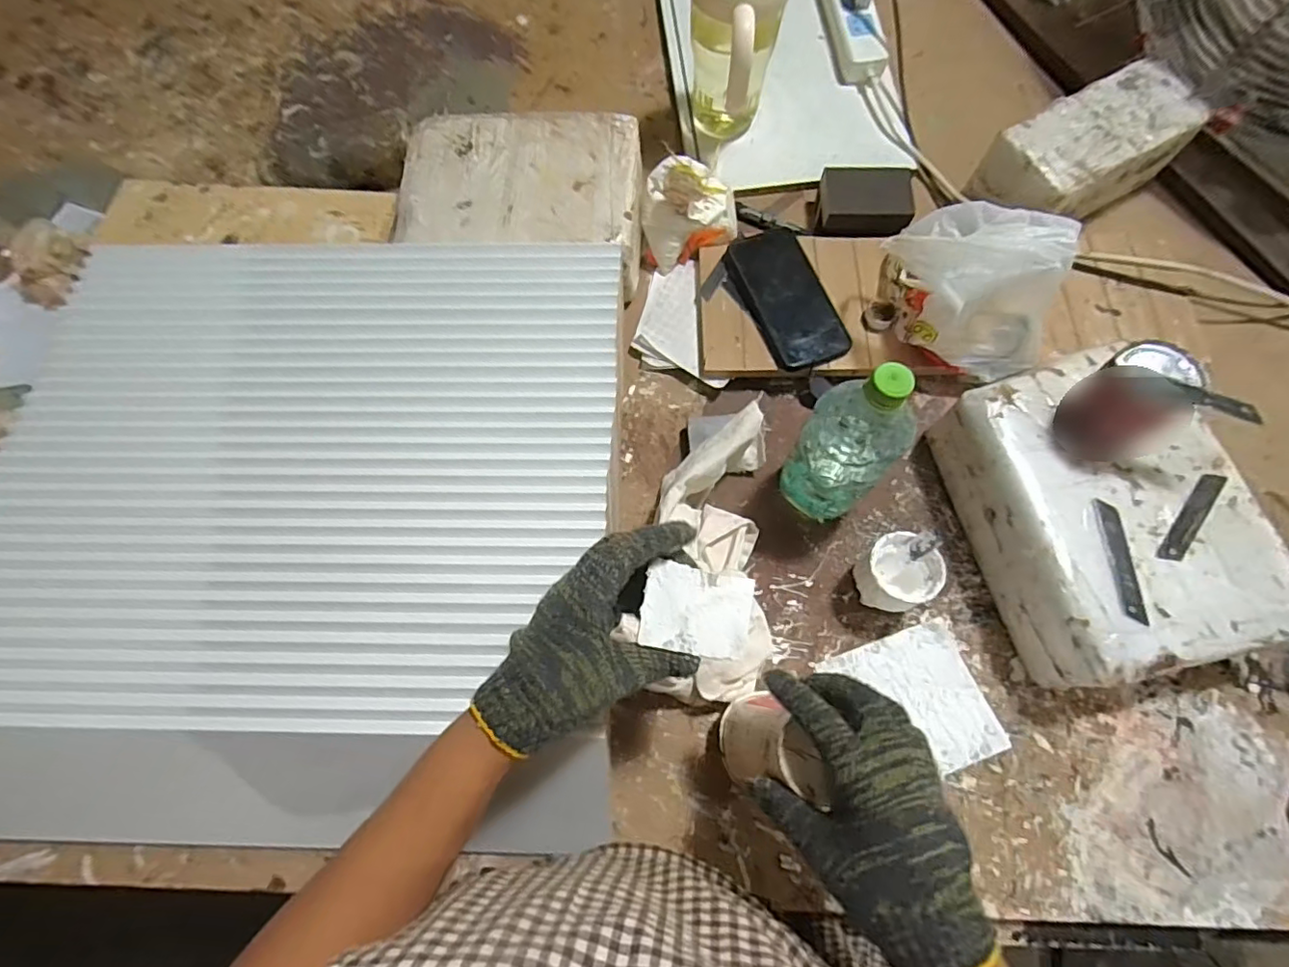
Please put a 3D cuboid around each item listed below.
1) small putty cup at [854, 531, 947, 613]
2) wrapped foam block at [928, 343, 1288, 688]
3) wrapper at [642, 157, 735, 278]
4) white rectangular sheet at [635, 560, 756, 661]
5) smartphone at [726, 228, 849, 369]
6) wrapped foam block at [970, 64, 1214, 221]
[{"bbox_3d":[0.227,0.083,0.535,0.062,0.066,0.062,-1,71,2],"label":"small putty cup"},{"bbox_3d":[0.411,0.022,0.523,0.196,0.095,0.268,-10,71,-1],"label":"wrapped foam block"},{"bbox_3d":[0.050,-0.317,0.665,0.106,0.093,0.088,-14,71,-3],"label":"wrapper"},{"bbox_3d":[0.034,0.082,0.374,0.070,0.005,0.053,13,74,-6],"label":"white rectangular sheet"},{"bbox_3d":[0.155,-0.204,0.635,0.085,0.015,0.167,-18,76,-2],"label":"smartphone"},{"bbox_3d":[0.505,-0.381,0.677,0.225,0.084,0.117,-31,73,-8],"label":"wrapped foam block"}]

